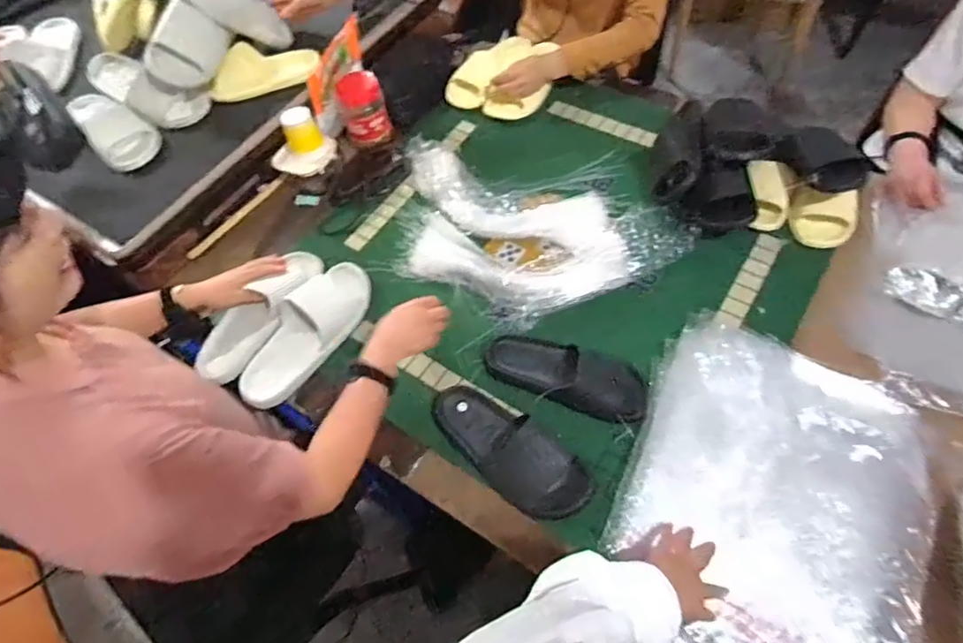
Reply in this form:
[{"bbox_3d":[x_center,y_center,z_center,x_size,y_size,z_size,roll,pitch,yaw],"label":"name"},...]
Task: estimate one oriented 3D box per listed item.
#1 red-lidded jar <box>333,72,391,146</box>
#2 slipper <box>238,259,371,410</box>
[{"bbox_3d":[-0.245,-0.445,1.170,0.092,0.118,0.098,-16,60,-5],"label":"red-lidded jar"},{"bbox_3d":[-0.300,0.010,0.947,0.119,0.062,0.284,35,68,21],"label":"slipper"}]

